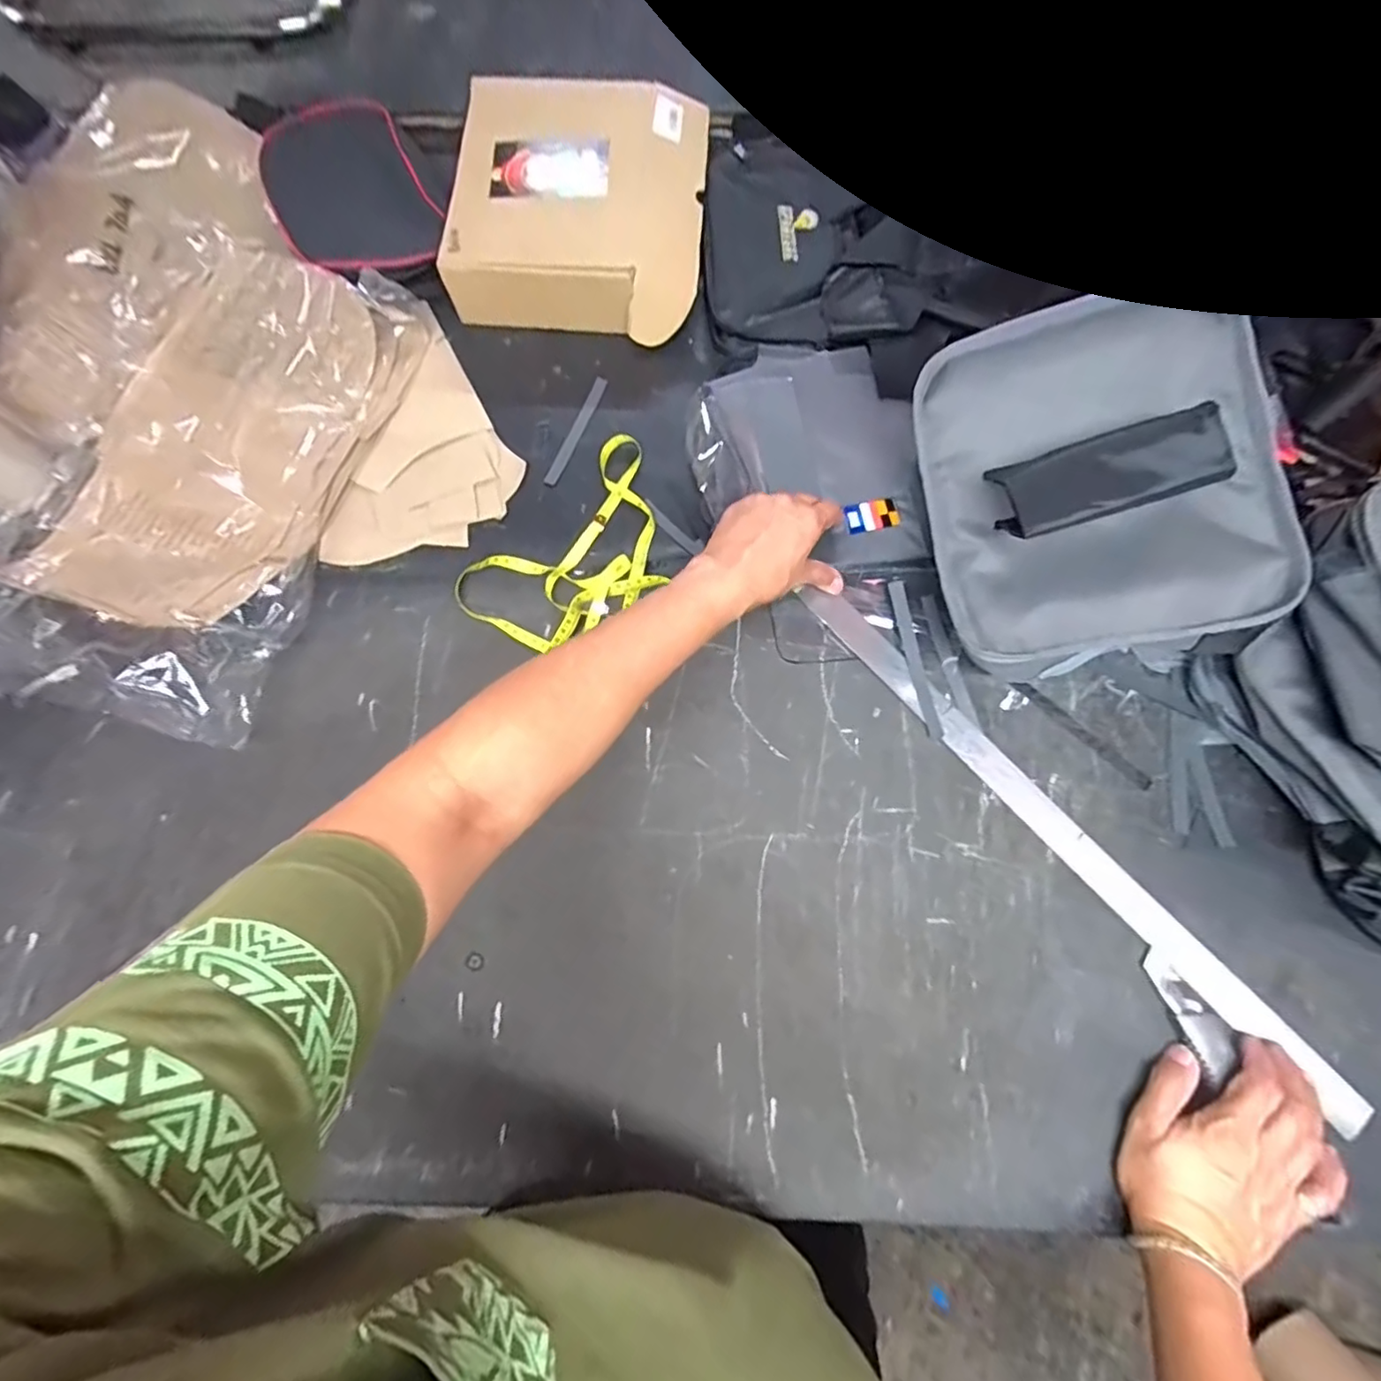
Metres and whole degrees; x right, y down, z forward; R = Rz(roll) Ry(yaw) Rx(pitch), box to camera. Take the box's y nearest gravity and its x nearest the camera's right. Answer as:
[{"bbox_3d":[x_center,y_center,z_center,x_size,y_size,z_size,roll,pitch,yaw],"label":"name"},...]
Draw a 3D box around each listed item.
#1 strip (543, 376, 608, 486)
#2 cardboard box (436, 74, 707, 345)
[{"bbox_3d":[-0.122,-0.278,0.638,0.013,0.004,0.147,20,72,2],"label":"strip"},{"bbox_3d":[-0.122,-0.547,0.673,0.267,0.072,0.295,3,74,2],"label":"cardboard box"}]

